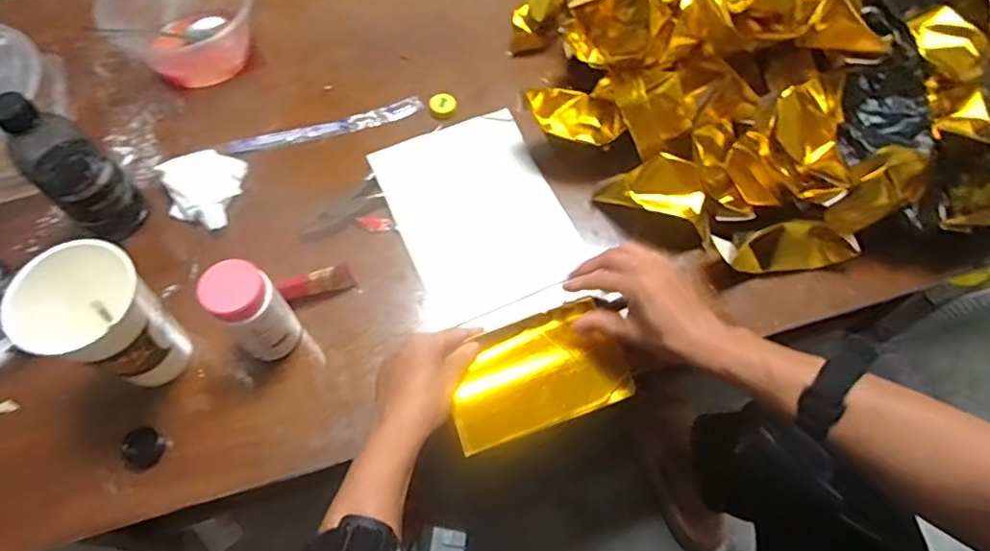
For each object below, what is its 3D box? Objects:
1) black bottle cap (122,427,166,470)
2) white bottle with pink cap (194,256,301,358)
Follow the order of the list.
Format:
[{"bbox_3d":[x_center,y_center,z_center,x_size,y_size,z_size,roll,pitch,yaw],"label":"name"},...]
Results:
[{"bbox_3d":[-0.296,0.146,0.494,0.025,0.019,0.032,29,66,13],"label":"black bottle cap"},{"bbox_3d":[-0.202,0.032,0.498,0.049,0.109,0.050,0,63,-1],"label":"white bottle with pink cap"}]

